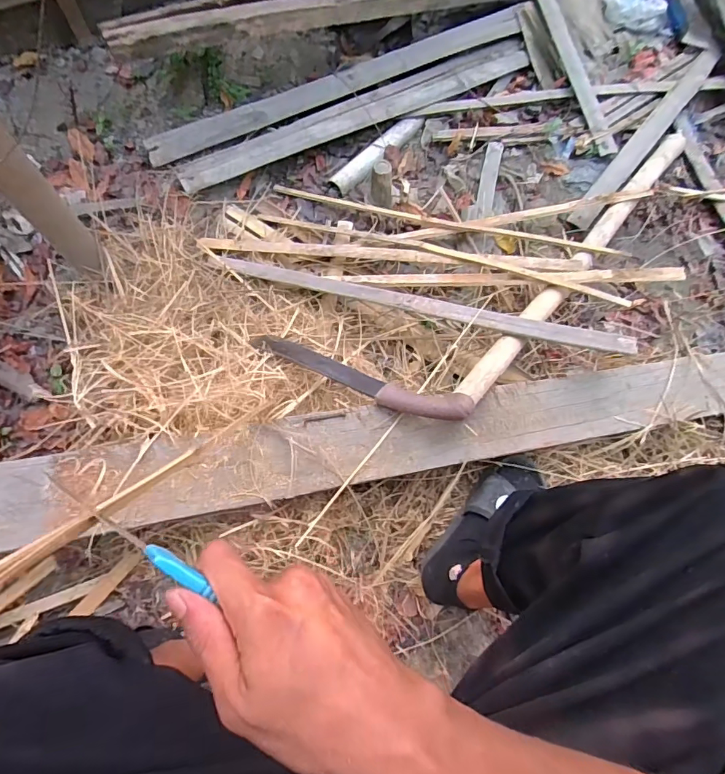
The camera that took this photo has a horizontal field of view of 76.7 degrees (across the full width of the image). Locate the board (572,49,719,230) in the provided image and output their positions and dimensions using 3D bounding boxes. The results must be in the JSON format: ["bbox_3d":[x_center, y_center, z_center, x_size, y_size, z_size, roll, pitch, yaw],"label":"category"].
[{"bbox_3d":[0.620,-0.549,0.994,0.051,0.023,0.564,33,76,25],"label":"board"}]

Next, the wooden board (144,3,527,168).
[{"bbox_3d":[-0.035,-0.687,1.030,0.906,0.024,0.078,-26,73,-9],"label":"wooden board"}]

